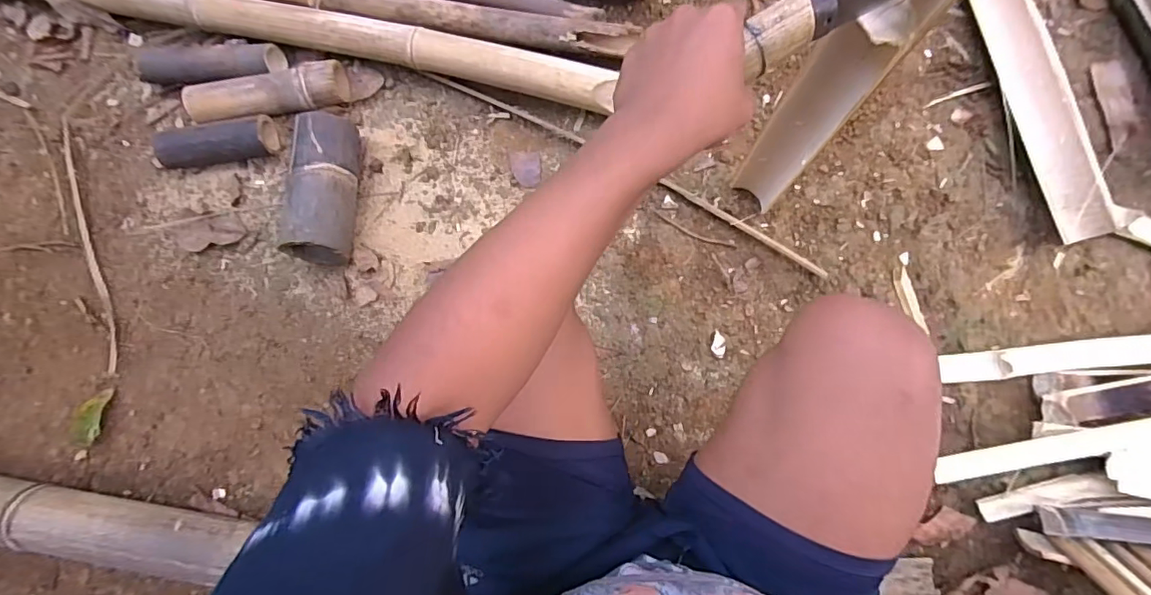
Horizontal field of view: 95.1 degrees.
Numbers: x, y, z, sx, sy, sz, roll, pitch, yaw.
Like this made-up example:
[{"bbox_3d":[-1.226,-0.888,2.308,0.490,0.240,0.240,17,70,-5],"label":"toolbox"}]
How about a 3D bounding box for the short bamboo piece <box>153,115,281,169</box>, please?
[{"bbox_3d":[-0.596,-0.255,0.864,0.199,0.054,0.060,-8,84,5],"label":"short bamboo piece"}]

